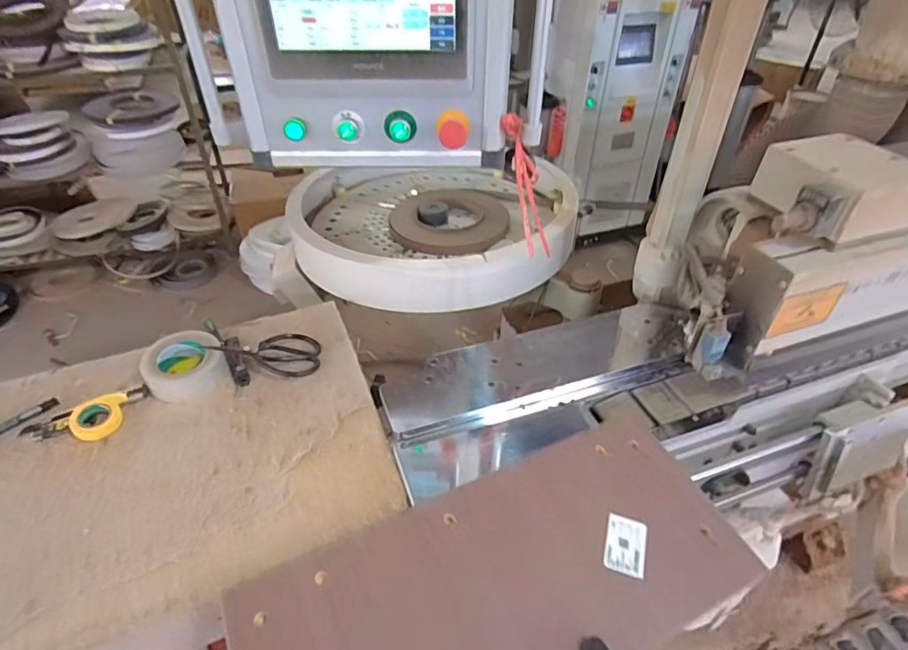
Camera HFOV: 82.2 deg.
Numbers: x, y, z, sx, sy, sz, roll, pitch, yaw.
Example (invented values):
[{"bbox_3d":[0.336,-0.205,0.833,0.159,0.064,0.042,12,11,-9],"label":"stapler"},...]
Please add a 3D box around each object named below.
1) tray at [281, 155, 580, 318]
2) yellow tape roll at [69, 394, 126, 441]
[{"bbox_3d":[-0.050,-0.256,1.225,0.651,0.116,0.573,24,46,25],"label":"tray"},{"bbox_3d":[-0.547,0.142,0.800,0.072,0.023,0.079,-12,42,-15],"label":"yellow tape roll"}]

